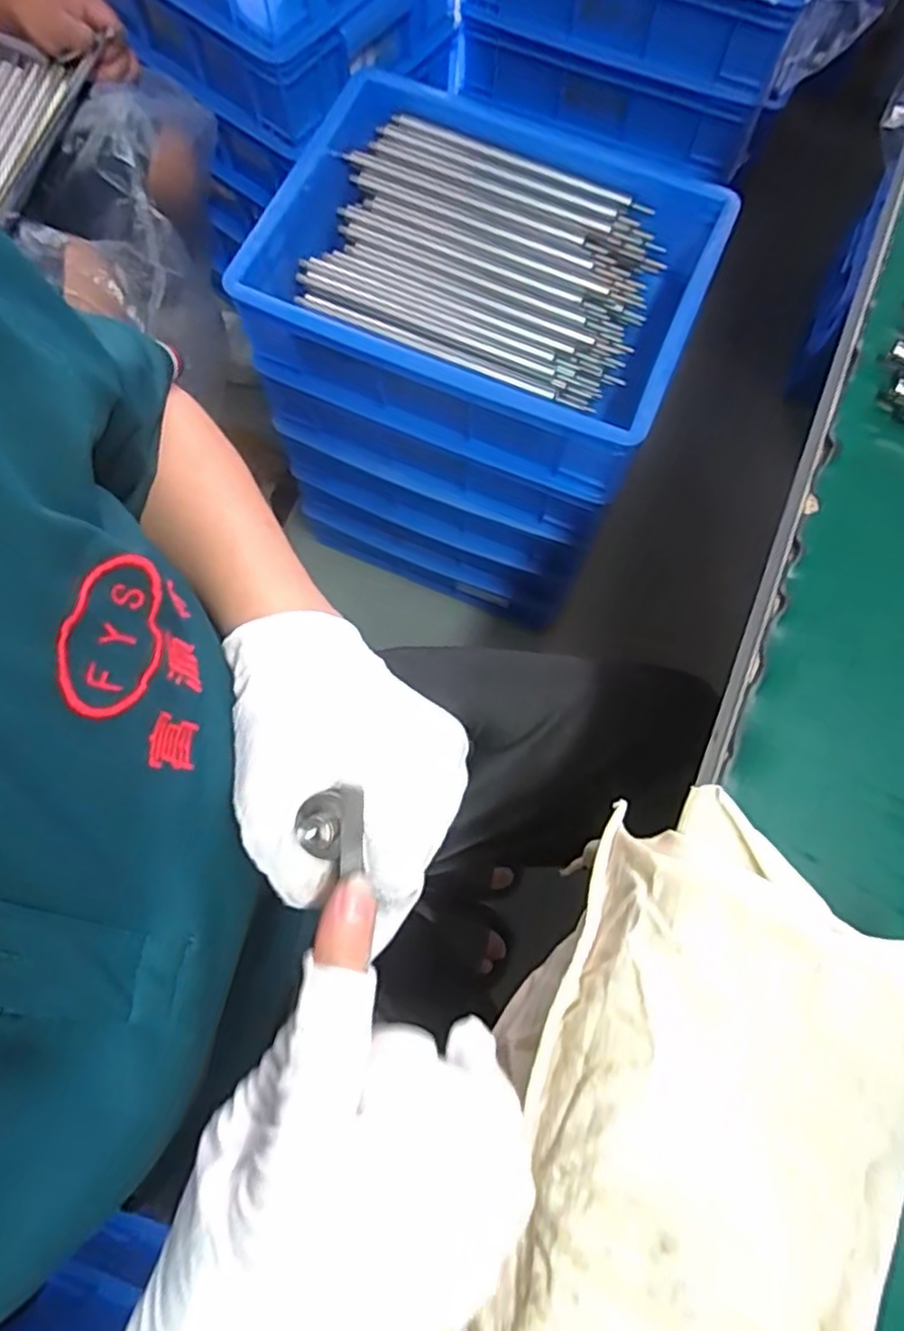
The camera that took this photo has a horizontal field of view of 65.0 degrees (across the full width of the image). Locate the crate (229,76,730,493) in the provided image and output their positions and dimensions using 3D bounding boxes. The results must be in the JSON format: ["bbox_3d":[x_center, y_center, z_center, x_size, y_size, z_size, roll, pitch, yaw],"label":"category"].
[{"bbox_3d":[0.030,-0.384,0.714,0.409,0.108,0.299,22,76,5],"label":"crate"}]

